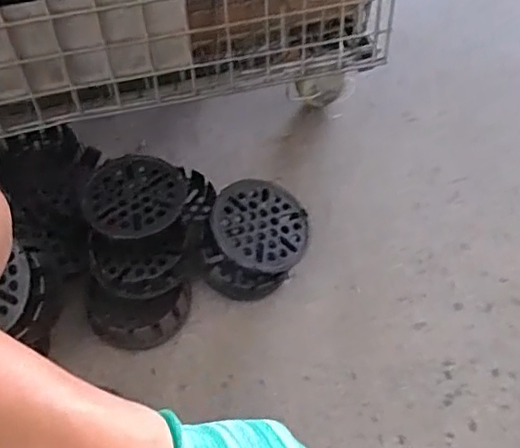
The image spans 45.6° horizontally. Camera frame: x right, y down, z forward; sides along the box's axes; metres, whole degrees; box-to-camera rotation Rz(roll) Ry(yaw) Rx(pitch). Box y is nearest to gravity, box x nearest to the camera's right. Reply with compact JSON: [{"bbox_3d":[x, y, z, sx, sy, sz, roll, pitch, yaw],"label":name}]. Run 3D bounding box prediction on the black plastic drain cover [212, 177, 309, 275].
[{"bbox_3d":[0.002,0.000,0.817,0.126,0.013,0.129,-24,74,-25],"label":"black plastic drain cover"}]

